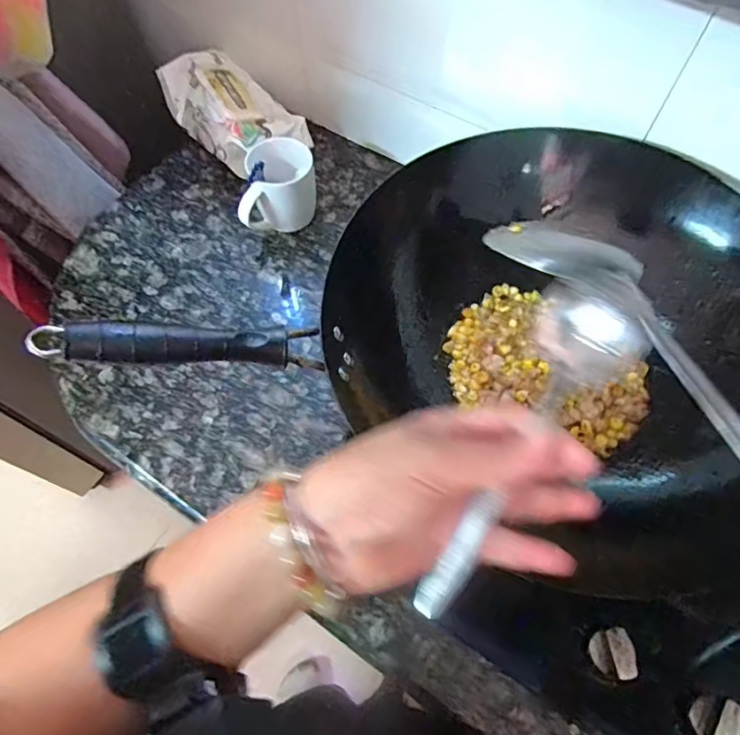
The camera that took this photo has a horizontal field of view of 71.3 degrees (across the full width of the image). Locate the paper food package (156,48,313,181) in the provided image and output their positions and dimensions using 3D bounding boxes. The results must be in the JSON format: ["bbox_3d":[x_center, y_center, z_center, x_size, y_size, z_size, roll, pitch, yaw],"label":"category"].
[{"bbox_3d":[-0.203,-0.374,0.755,0.122,0.073,0.240,-37,69,-16],"label":"paper food package"}]

